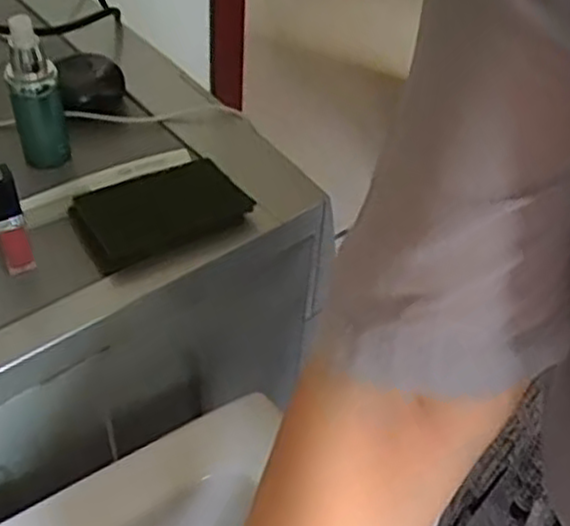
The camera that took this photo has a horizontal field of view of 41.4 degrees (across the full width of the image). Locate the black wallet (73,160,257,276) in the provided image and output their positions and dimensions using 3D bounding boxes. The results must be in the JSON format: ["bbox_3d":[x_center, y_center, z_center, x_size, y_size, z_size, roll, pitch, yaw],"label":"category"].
[{"bbox_3d":[-0.090,-0.038,0.536,0.117,0.019,0.073,-21,50,-24],"label":"black wallet"}]

